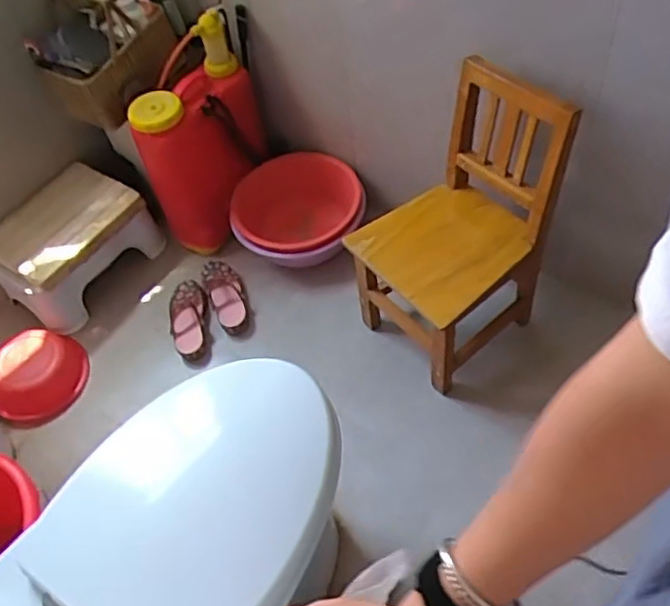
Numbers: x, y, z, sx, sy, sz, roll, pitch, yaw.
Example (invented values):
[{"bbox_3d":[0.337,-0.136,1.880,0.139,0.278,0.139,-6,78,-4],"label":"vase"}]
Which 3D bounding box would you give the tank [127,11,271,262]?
[{"bbox_3d":[-0.337,-0.408,1.751,0.179,0.528,0.356,29,62,27],"label":"tank"}]

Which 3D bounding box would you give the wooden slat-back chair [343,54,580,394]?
[{"bbox_3d":[0.240,-0.148,1.360,0.342,0.524,0.298,-38,57,-20],"label":"wooden slat-back chair"}]

